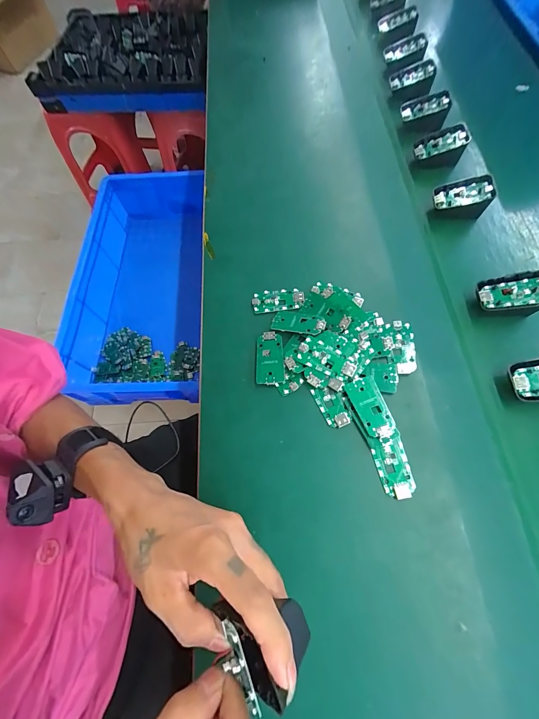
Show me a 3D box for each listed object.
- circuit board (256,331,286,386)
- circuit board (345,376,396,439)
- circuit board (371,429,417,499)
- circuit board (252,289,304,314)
[{"bbox_3d":[0.000,-0.002,0.359,0.032,0.008,0.062,-4,68,2],"label":"circuit board"},{"bbox_3d":[0.105,0.050,0.324,0.032,0.008,0.063,-20,68,-4],"label":"circuit board"},{"bbox_3d":[0.121,0.104,0.304,0.032,0.009,0.059,-12,68,-1],"label":"circuit board"},{"bbox_3d":[0.010,-0.075,0.391,0.063,0.010,0.030,-2,68,3],"label":"circuit board"}]

